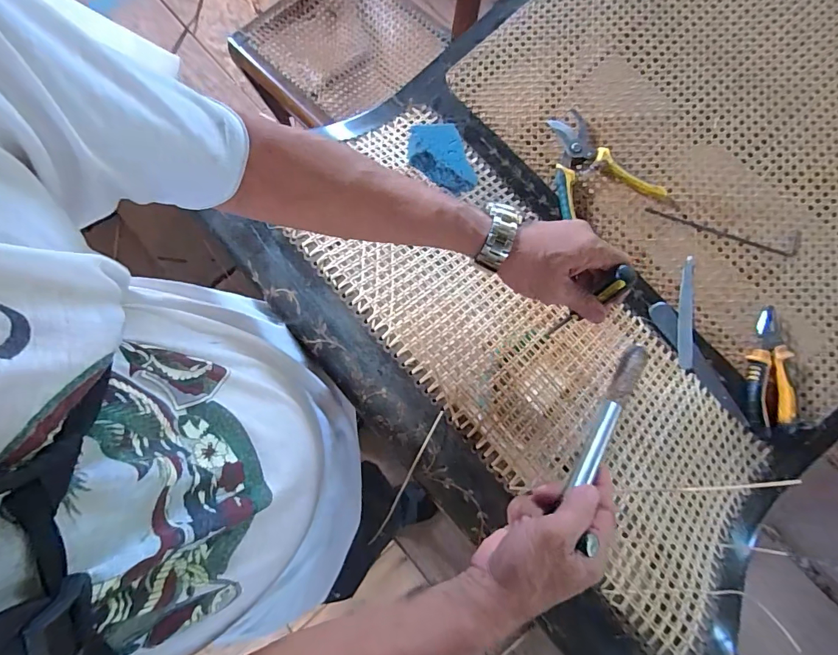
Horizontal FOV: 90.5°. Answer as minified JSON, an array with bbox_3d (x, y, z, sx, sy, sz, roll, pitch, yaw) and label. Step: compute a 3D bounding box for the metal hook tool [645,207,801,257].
[{"bbox_3d":[0.403,-0.130,0.549,0.192,0.005,0.032,15,80,3],"label":"metal hook tool"}]

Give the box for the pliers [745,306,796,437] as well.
[{"bbox_3d":[0.433,0.055,0.515,0.052,0.021,0.153,-4,80,0],"label":"pliers"}]

